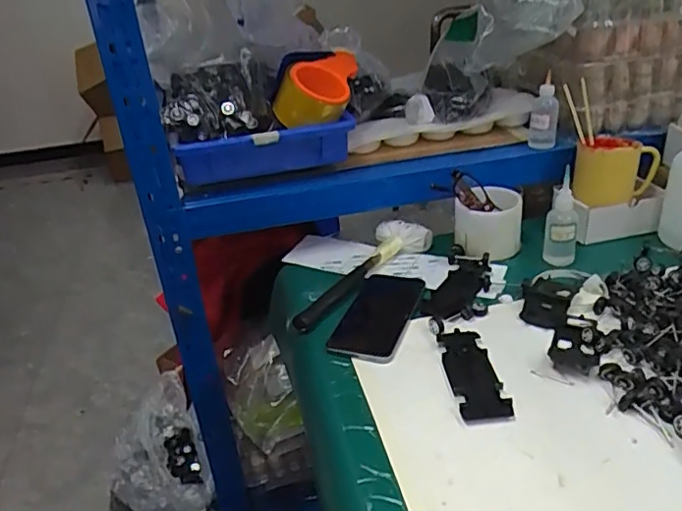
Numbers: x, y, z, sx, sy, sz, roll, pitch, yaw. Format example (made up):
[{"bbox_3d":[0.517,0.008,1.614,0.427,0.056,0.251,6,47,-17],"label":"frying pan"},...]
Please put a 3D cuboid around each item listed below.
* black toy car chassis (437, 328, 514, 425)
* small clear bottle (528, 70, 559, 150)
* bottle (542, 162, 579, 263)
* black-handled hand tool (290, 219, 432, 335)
[{"bbox_3d":[0.129,0.115,0.567,0.046,0.007,0.126,-6,28,-1],"label":"black toy car chassis"},{"bbox_3d":[0.293,-0.205,0.822,0.037,0.098,0.029,6,30,21],"label":"small clear bottle"},{"bbox_3d":[0.283,-0.048,0.730,0.039,0.113,0.035,6,30,21],"label":"bottle"},{"bbox_3d":[0.032,0.022,0.731,0.074,0.034,0.248,12,33,30],"label":"black-handled hand tool"}]

